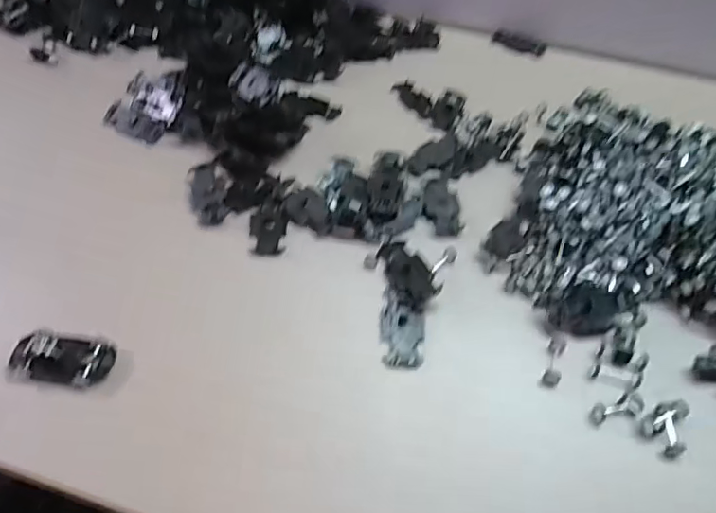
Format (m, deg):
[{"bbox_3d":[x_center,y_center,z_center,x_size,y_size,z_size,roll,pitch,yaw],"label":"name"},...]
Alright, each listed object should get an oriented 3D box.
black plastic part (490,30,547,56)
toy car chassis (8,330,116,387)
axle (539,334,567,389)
[{"bbox_3d":[0.193,-0.257,0.655,0.064,0.014,0.016,21,52,11],"label":"black plastic part"},{"bbox_3d":[-0.192,0.065,0.350,0.064,0.010,0.029,6,51,-1],"label":"toy car chassis"},{"bbox_3d":[0.135,0.071,0.373,0.013,0.010,0.040,19,52,9],"label":"axle"}]

